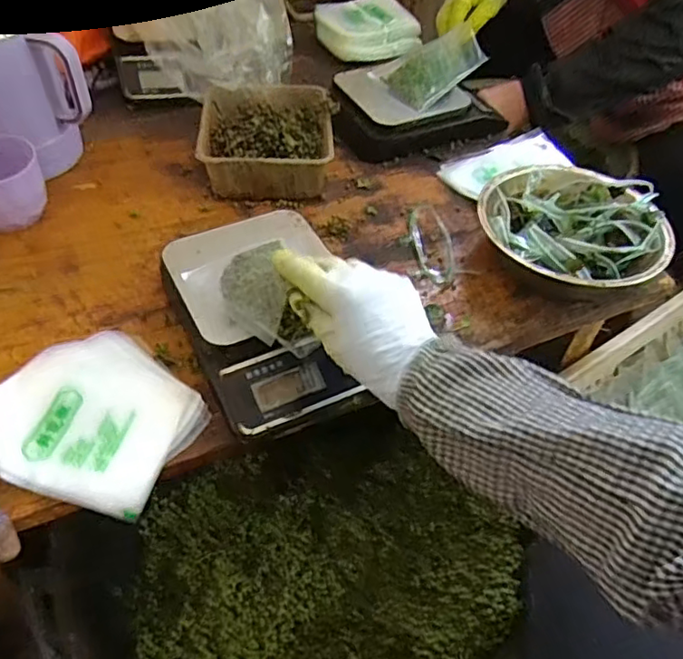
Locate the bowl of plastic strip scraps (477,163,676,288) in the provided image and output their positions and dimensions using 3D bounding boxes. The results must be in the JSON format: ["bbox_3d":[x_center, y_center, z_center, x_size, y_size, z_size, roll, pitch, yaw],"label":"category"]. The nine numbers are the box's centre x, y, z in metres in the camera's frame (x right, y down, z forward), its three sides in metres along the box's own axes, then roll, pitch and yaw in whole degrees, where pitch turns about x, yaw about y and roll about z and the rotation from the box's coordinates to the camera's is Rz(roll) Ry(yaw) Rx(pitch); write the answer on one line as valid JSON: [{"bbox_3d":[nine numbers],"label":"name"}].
[{"bbox_3d":[0.233,-0.096,0.618,0.182,0.068,0.180,2,50,-3],"label":"bowl of plastic strip scraps"}]

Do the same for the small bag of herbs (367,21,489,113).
[{"bbox_3d":[0.119,-0.340,0.768,0.127,0.017,0.088,-37,74,-7],"label":"small bag of herbs"}]

